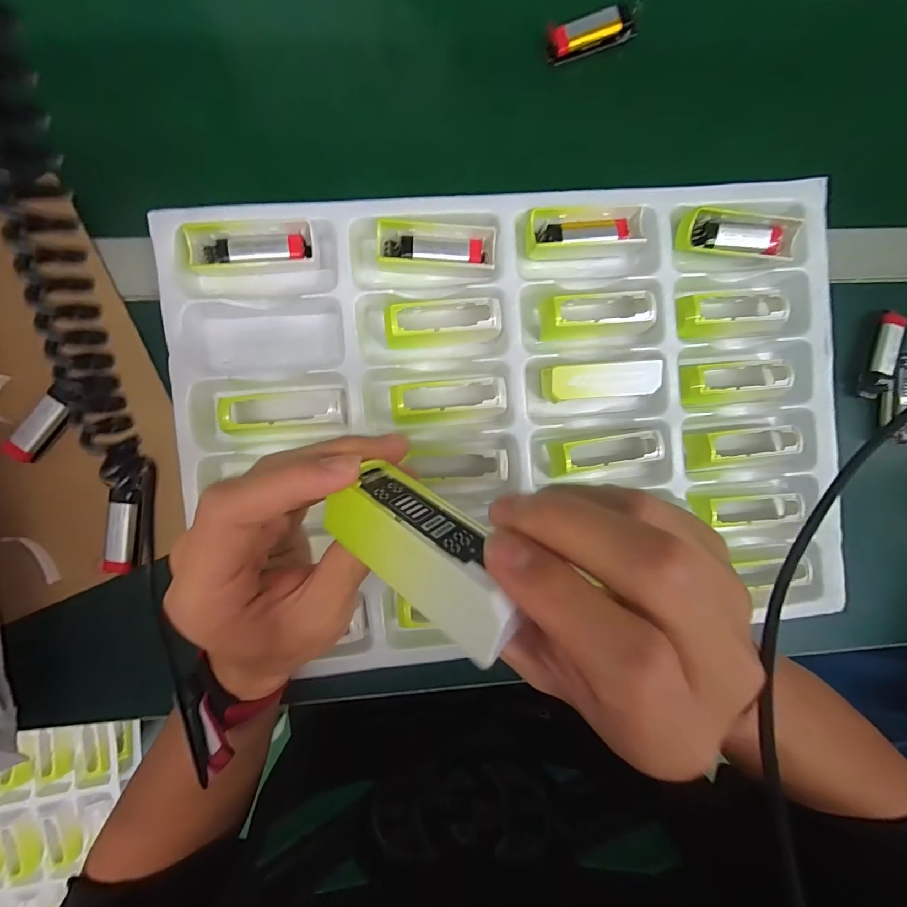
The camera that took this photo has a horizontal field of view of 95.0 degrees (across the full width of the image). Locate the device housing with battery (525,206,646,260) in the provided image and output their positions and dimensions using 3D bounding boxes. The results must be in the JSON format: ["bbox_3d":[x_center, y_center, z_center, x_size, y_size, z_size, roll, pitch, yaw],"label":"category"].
[{"bbox_3d":[0.093,-0.157,0.291,0.081,0.014,0.029,-6,93,-4],"label":"device housing with battery"}]

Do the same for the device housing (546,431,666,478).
[{"bbox_3d":[0.112,-0.001,0.300,0.078,0.025,0.025,-10,94,-4],"label":"device housing"}]

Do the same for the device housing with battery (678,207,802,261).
[{"bbox_3d":[0.203,-0.156,0.296,0.083,0.017,0.027,4,92,-5],"label":"device housing with battery"}]

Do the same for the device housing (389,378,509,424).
[{"bbox_3d":[-0.003,-0.037,0.291,0.078,0.022,0.027,-6,93,-4],"label":"device housing"}]

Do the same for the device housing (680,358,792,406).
[{"bbox_3d":[0.203,-0.053,0.296,0.080,0.019,0.028,-7,93,-4],"label":"device housing"}]

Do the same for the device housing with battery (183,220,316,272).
[{"bbox_3d":[-0.133,-0.137,0.279,0.078,0.020,0.027,-7,93,-4],"label":"device housing with battery"}]

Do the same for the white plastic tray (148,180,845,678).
[{"bbox_3d":[0.048,-0.019,0.300,0.450,0.032,0.315,-6,93,-4],"label":"white plastic tray"}]

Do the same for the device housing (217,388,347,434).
[{"bbox_3d":[-0.115,-0.030,0.286,0.081,0.027,0.026,-5,93,-4],"label":"device housing"}]

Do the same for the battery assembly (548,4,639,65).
[{"bbox_3d":[0.100,-0.299,0.296,0.063,0.013,0.019,-18,94,-4],"label":"battery assembly"}]

